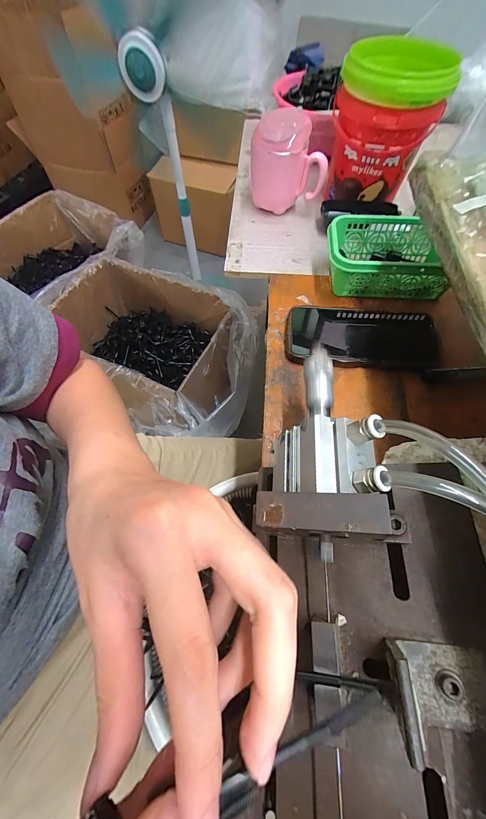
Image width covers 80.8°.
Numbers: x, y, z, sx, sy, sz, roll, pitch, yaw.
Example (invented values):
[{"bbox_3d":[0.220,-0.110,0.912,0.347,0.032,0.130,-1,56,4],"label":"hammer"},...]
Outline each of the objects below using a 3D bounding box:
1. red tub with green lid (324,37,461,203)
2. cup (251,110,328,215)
[{"bbox_3d":[0.187,-0.385,0.386,0.127,0.141,0.117,0,63,0],"label":"red tub with green lid"},{"bbox_3d":[0.065,-0.355,0.416,0.106,0.100,0.069,3,63,2],"label":"cup"}]

